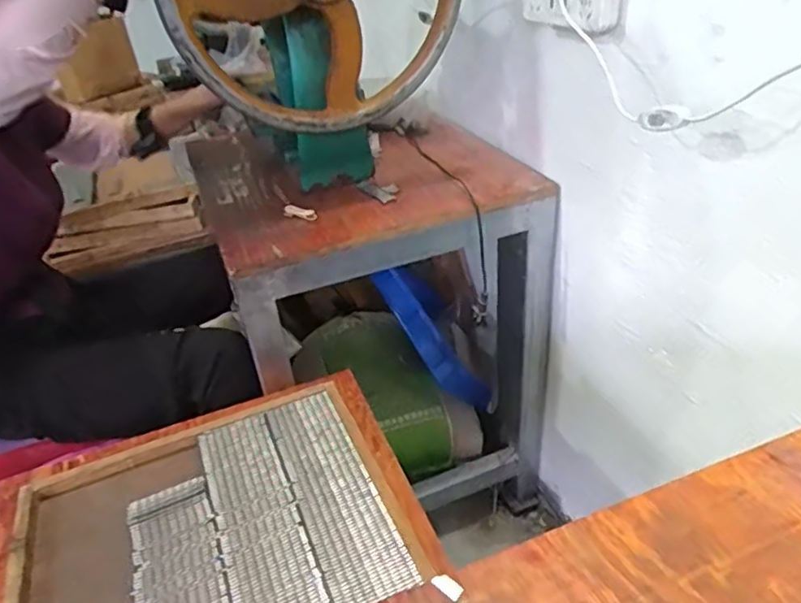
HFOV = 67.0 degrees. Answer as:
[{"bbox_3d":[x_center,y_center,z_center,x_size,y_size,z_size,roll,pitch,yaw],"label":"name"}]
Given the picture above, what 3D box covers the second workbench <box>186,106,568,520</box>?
[{"bbox_3d":[-0.035,0.037,1.194,0.511,0.642,0.447,-15,34,-13],"label":"second workbench"}]

